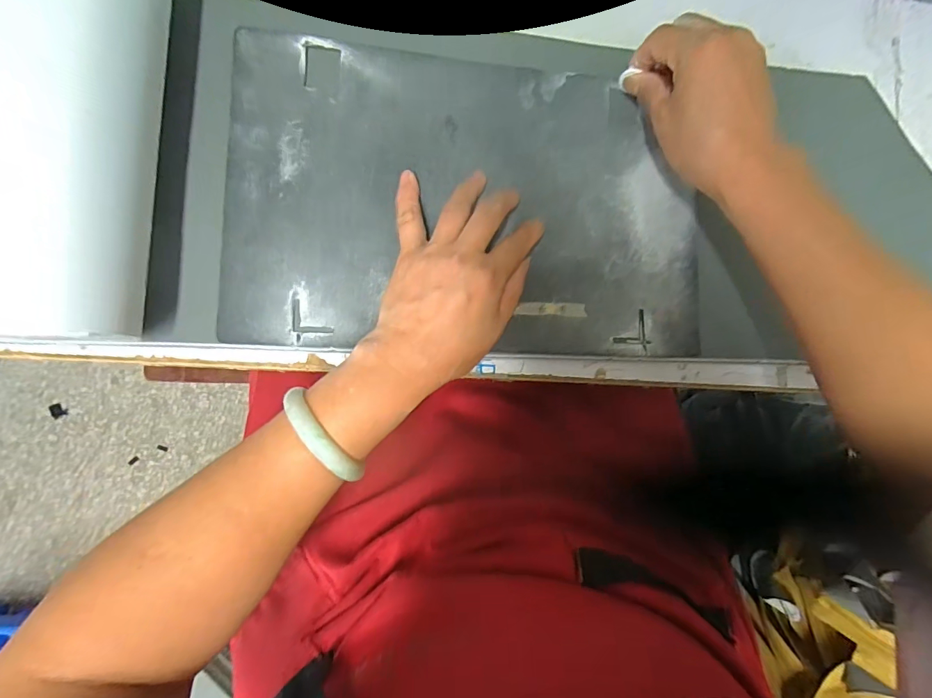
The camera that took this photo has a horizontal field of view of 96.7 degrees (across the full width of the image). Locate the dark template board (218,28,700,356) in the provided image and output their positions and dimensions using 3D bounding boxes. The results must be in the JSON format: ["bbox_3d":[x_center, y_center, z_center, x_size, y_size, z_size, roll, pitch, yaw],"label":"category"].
[{"bbox_3d":[0.008,-0.109,0.311,0.347,0.007,0.218,2,86,-7],"label":"dark template board"}]

